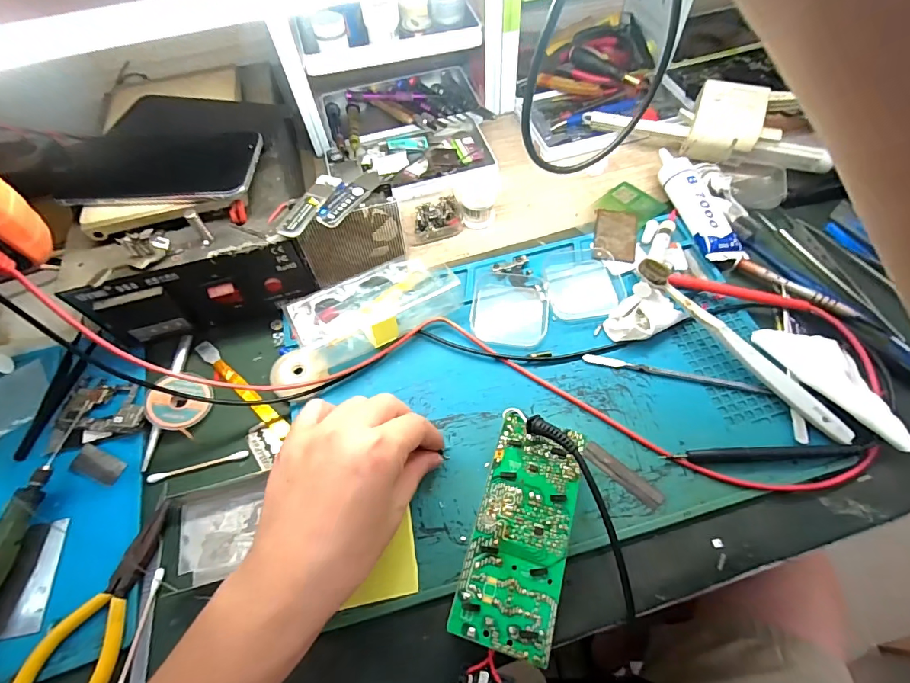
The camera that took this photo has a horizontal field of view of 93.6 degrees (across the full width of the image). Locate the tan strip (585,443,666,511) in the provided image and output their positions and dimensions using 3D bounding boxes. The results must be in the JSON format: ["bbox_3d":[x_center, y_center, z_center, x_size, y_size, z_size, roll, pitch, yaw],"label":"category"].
[{"bbox_3d":[0.117,0.092,0.297,0.057,0.004,0.015,40,70,21],"label":"tan strip"}]

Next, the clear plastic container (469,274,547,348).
[{"bbox_3d":[0.047,-0.029,0.362,0.063,0.012,0.071,4,61,4],"label":"clear plastic container"}]

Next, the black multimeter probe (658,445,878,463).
[{"bbox_3d":[0.212,0.077,0.294,0.132,0.007,0.009,-2,61,1],"label":"black multimeter probe"}]

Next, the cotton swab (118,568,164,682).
[{"bbox_3d":[-0.194,0.179,0.261,0.005,0.004,0.072,3,61,4],"label":"cotton swab"}]

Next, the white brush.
[{"bbox_3d":[0.212,0.002,0.322,0.016,0.031,0.180,-35,65,-16],"label":"white brush"}]

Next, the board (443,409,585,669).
[{"bbox_3d":[0.042,0.119,0.271,0.056,0.027,0.128,14,63,10],"label":"board"}]

